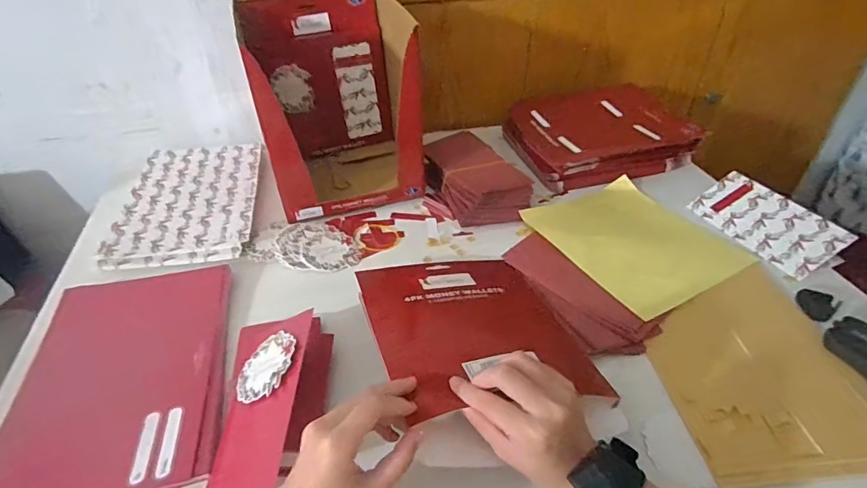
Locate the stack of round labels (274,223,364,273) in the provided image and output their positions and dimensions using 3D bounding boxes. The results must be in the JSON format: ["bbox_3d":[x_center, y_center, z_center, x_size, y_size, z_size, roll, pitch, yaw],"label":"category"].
[{"bbox_3d":[-0.150,0.002,0.605,0.102,0.011,0.087,-8,39,-8],"label":"stack of round labels"}]

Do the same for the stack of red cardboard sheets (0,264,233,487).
[{"bbox_3d":[-0.305,0.126,0.463,0.191,0.025,0.259,-10,39,-11],"label":"stack of red cardboard sheets"}]

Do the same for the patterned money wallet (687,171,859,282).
[{"bbox_3d":[0.442,-0.032,0.626,0.086,0.008,0.173,-39,45,5],"label":"patterned money wallet"}]

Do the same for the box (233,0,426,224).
[{"bbox_3d":[-0.138,-0.200,0.675,0.214,0.243,0.224,-13,40,-15],"label":"box"}]

